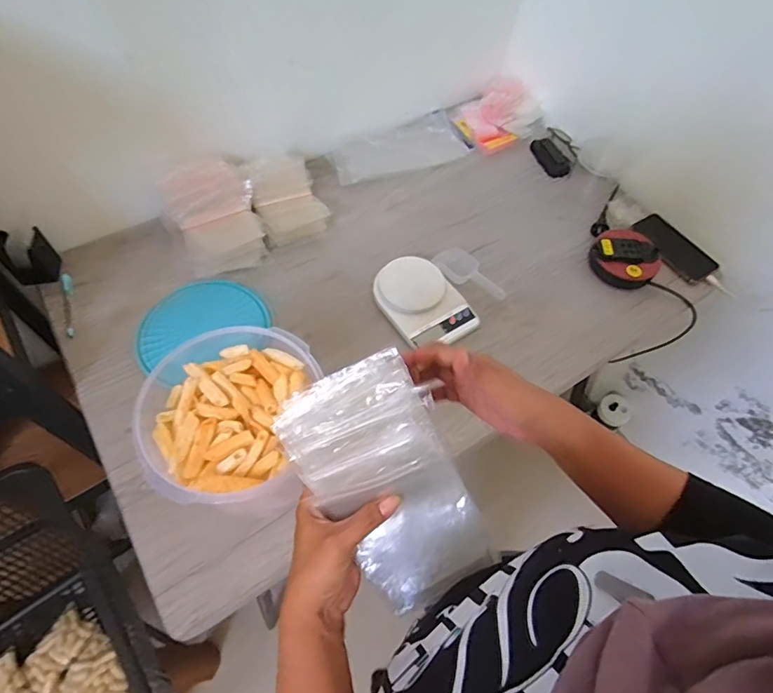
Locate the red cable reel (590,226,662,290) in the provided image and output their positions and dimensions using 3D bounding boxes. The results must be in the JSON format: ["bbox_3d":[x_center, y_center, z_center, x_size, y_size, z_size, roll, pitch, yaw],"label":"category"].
[{"bbox_3d":[0.442,-0.167,0.902,0.123,0.054,0.109,26,61,11],"label":"red cable reel"}]

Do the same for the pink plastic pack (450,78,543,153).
[{"bbox_3d":[0.246,-0.522,1.096,0.163,0.062,0.183,40,65,18],"label":"pink plastic pack"}]

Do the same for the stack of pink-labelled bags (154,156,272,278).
[{"bbox_3d":[-0.301,-0.230,0.852,0.149,0.093,0.179,-21,63,-15],"label":"stack of pink-labelled bags"}]

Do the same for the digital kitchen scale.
[{"bbox_3d":[0.063,-0.077,0.836,0.136,0.038,0.176,-30,66,-19],"label":"digital kitchen scale"}]

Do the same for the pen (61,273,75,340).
[{"bbox_3d":[-0.534,-0.072,0.818,0.013,0.010,0.134,-16,62,-13],"label":"pen"}]

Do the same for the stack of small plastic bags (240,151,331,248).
[{"bbox_3d":[-0.186,-0.279,0.909,0.128,0.061,0.173,-21,63,-15],"label":"stack of small plastic bags"}]

